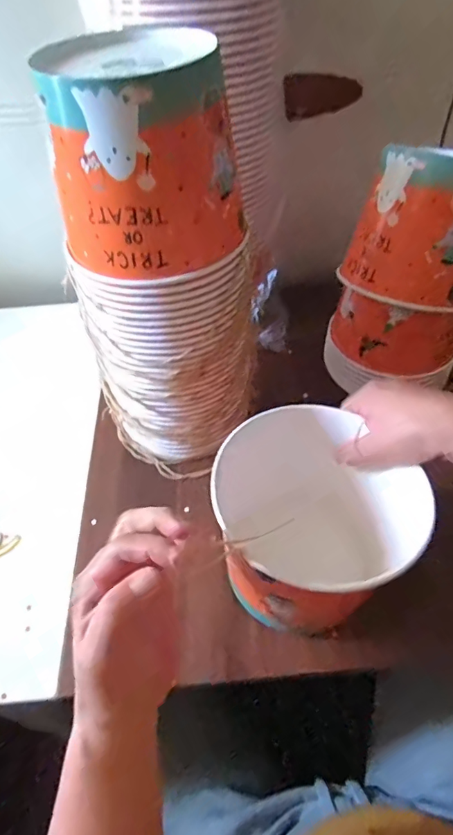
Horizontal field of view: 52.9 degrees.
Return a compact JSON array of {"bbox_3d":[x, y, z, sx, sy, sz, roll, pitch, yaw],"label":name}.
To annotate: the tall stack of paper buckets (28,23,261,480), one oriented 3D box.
[{"bbox_3d":[-0.059,-0.110,0.431,0.143,0.365,0.137,-38,57,-27],"label":"tall stack of paper buckets"}]

